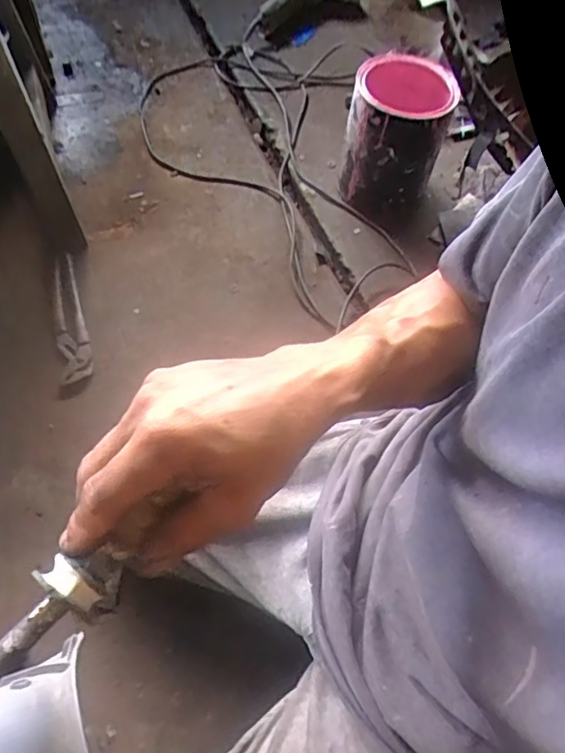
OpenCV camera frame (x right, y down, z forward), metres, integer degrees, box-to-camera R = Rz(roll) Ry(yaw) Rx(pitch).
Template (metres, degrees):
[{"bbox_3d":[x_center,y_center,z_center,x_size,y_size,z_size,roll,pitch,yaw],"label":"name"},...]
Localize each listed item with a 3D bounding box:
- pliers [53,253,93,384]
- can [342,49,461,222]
[{"bbox_3d":[-0.323,-0.096,0.890,0.045,0.018,0.236,-7,64,-22],"label":"pliers"},{"bbox_3d":[0.185,-0.393,0.971,0.154,0.202,0.159,13,59,5],"label":"can"}]

